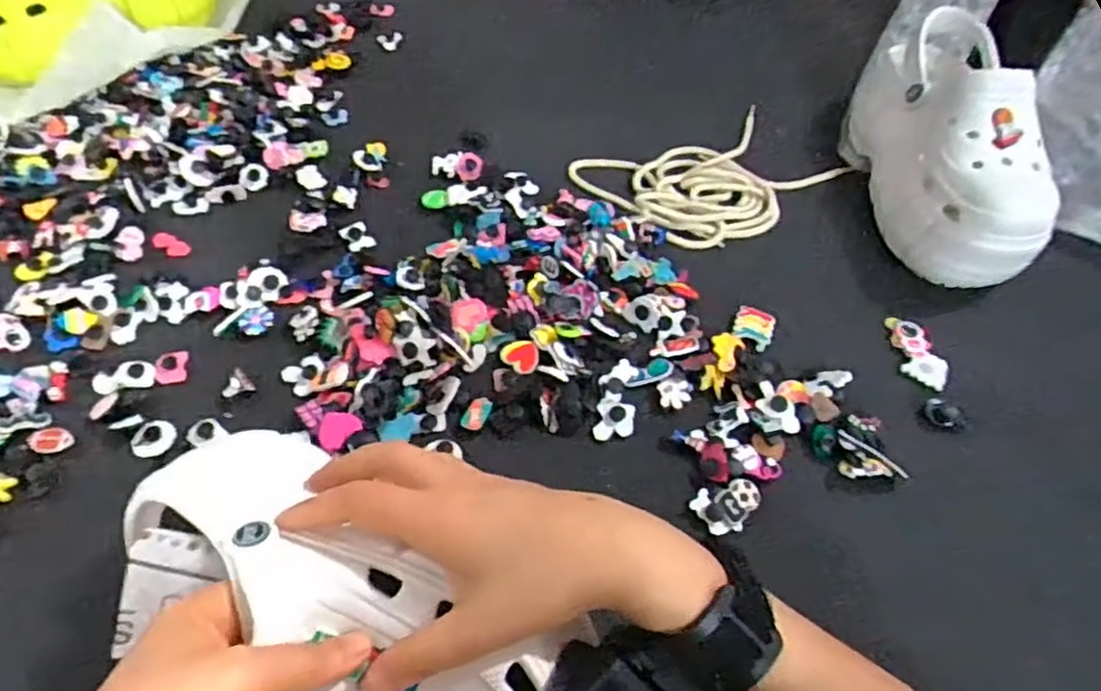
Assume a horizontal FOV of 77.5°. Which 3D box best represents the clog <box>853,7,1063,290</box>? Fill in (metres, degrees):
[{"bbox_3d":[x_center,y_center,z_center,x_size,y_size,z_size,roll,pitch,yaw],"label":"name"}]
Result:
[{"bbox_3d":[0.329,-0.165,0.562,0.103,0.106,0.246,4,56,1],"label":"clog"}]

